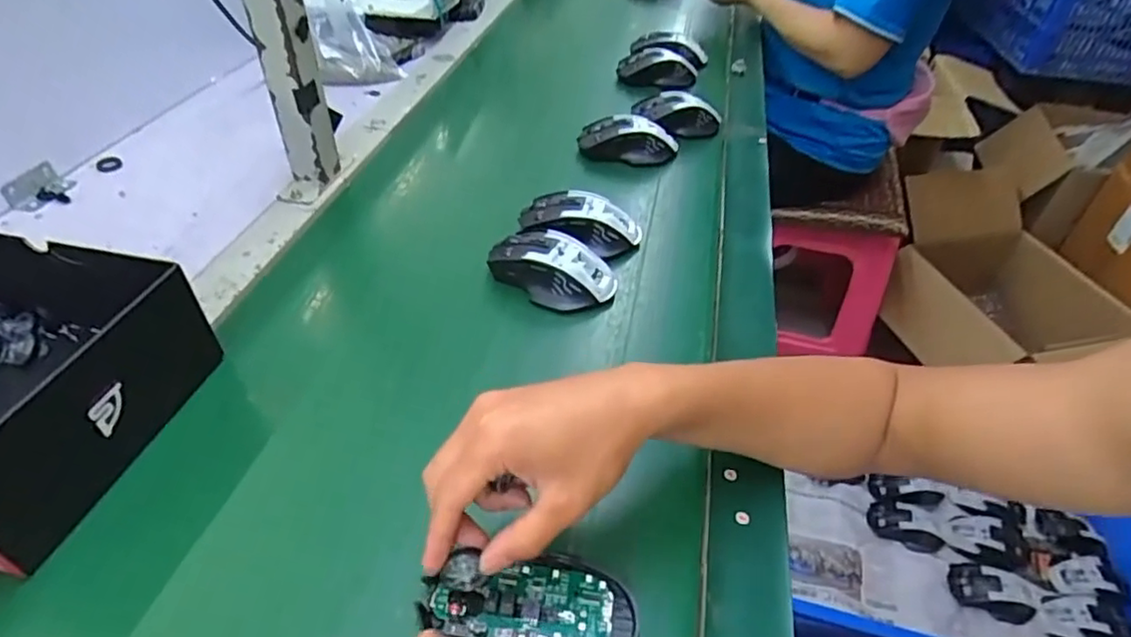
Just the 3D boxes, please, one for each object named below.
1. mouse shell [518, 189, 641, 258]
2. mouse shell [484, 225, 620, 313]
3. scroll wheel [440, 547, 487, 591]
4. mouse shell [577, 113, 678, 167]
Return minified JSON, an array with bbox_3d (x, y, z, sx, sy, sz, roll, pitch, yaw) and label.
[{"bbox_3d":[0.014,-0.088,0.605,0.114,0.042,0.066,4,42,1],"label":"mouse shell"},{"bbox_3d":[-0.011,-0.045,0.559,0.111,0.038,0.068,26,47,24],"label":"mouse shell"},{"bbox_3d":[-0.054,0.133,0.332,0.023,0.024,0.007,23,3,4],"label":"scroll wheel"},{"bbox_3d":[0.074,-0.209,0.741,0.119,0.040,0.059,3,42,1],"label":"mouse shell"}]

